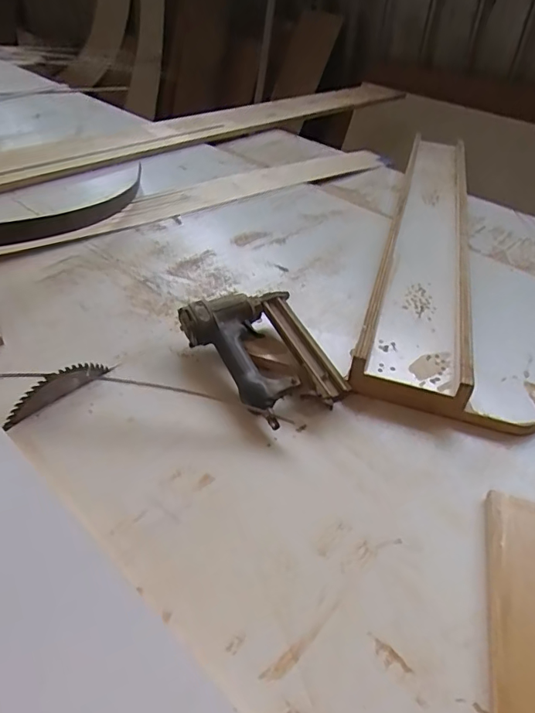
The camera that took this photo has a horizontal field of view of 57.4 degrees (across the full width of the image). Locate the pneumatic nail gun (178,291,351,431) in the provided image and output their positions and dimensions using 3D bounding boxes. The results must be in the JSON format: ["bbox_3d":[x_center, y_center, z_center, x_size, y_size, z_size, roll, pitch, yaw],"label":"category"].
[{"bbox_3d":[0.001,-0.006,0.692,0.157,0.065,0.236,-24,48,-29],"label":"pneumatic nail gun"}]

